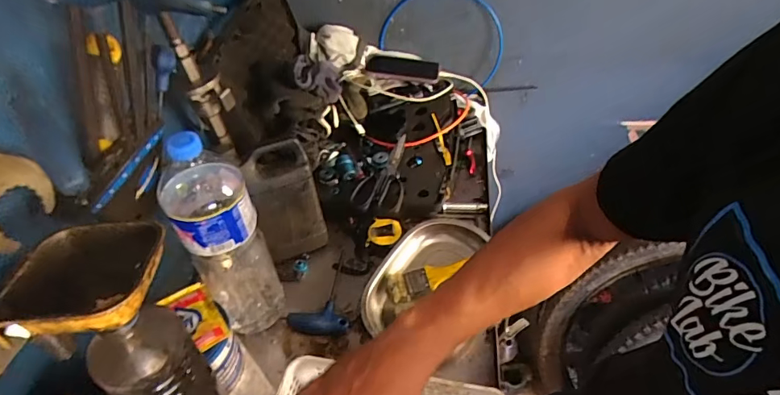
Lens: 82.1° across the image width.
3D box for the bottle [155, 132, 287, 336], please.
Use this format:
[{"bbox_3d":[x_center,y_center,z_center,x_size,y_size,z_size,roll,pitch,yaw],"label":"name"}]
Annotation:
[{"bbox_3d":[-0.199,0.050,0.543,0.085,0.299,0.091,-23,47,-18],"label":"bottle"}]

